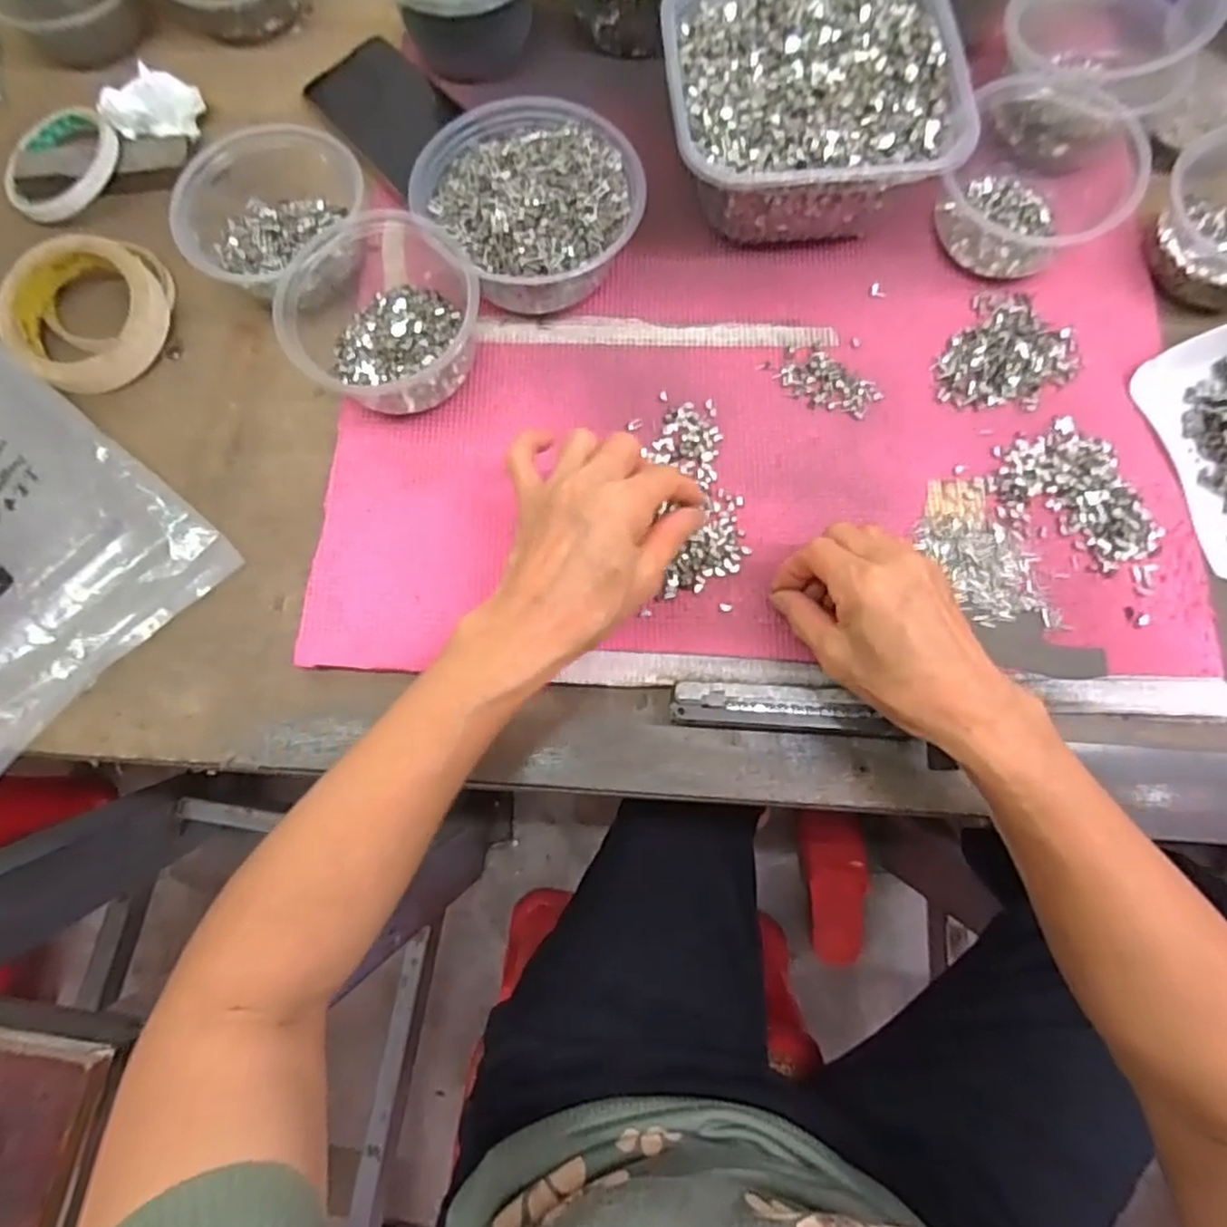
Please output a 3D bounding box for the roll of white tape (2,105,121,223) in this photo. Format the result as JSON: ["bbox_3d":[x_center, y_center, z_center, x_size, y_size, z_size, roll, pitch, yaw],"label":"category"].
[{"bbox_3d":[-0.390,-0.319,0.488,0.084,0.022,0.088,0,74,0],"label":"roll of white tape"}]

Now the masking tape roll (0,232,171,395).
[{"bbox_3d":[-0.346,-0.197,0.453,0.097,0.032,0.096,0,74,0],"label":"masking tape roll"}]

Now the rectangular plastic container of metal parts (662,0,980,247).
[{"bbox_3d":[0.120,-0.330,0.451,0.174,0.075,0.181,-6,75,0],"label":"rectangular plastic container of metal parts"}]

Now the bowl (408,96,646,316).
[{"bbox_3d":[-0.051,-0.257,0.440,0.127,0.060,0.140,-42,78,-9],"label":"bowl"}]

